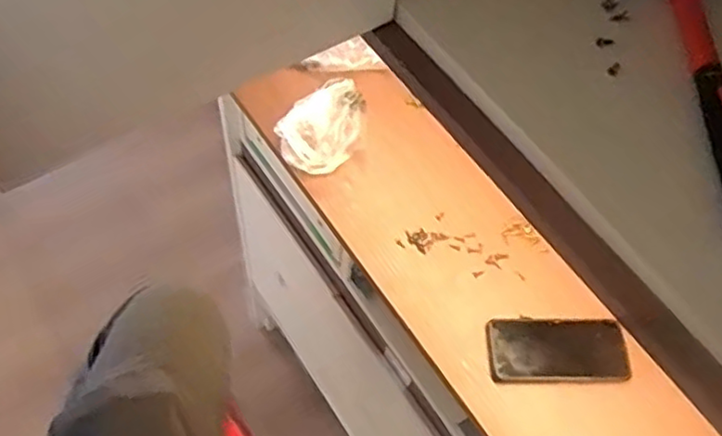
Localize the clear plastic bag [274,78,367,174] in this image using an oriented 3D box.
[{"bbox_3d":[-0.045,-0.135,0.946,0.109,0.045,0.164,33,63,14],"label":"clear plastic bag"}]

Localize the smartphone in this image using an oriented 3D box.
[{"bbox_3d":[0.237,0.160,0.798,0.163,0.008,0.080,0,62,0],"label":"smartphone"}]

